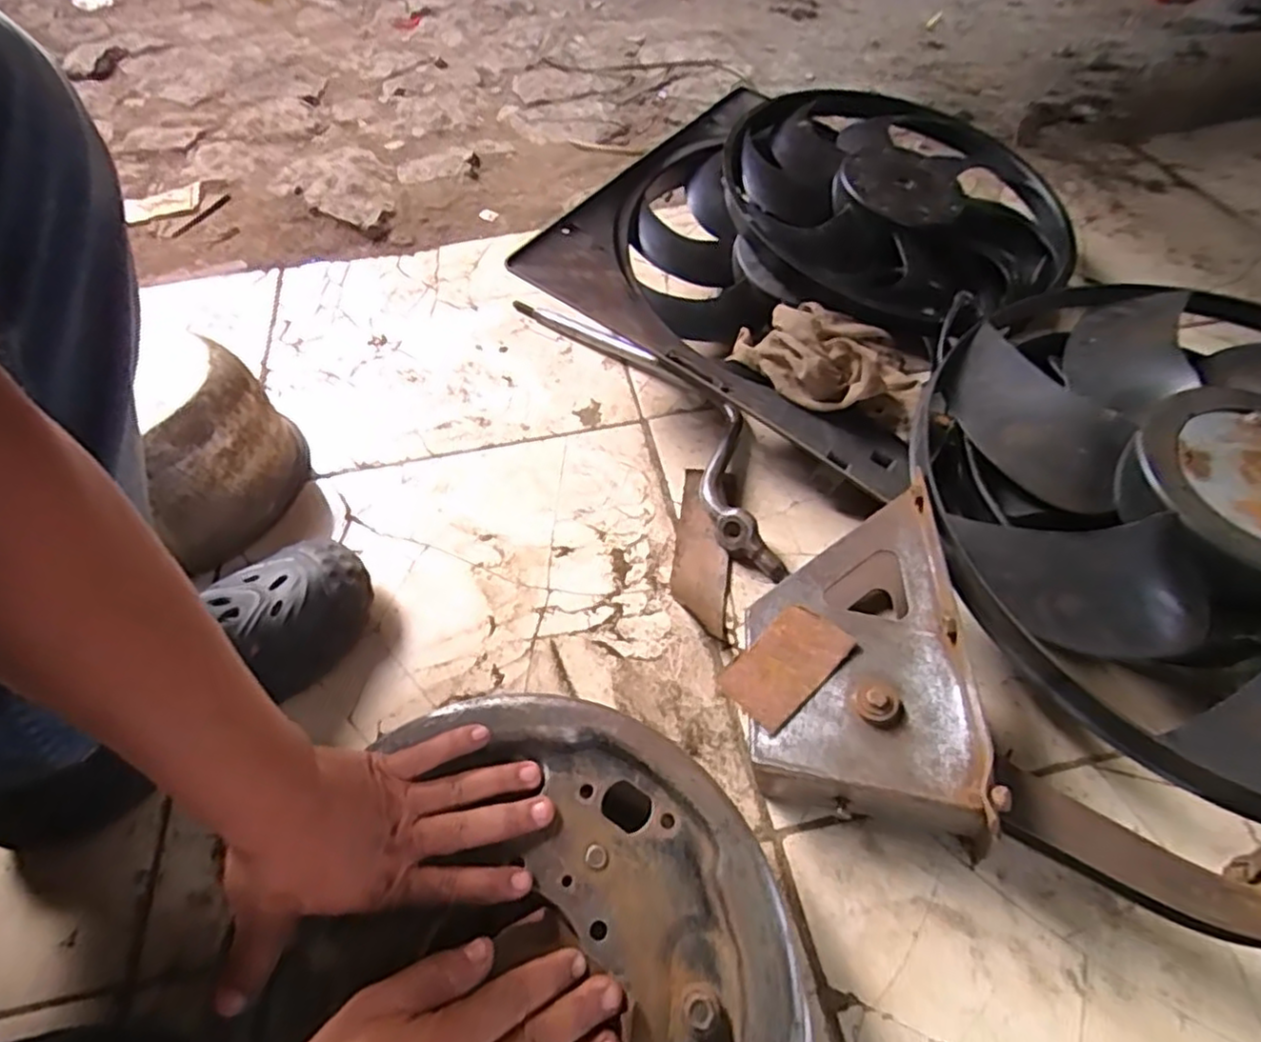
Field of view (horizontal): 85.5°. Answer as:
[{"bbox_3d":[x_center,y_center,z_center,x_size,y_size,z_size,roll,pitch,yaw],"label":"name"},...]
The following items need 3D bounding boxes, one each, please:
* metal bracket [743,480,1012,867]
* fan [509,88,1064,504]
[{"bbox_3d":[0.146,0.096,0.476,0.145,0.088,0.228,-1,52,4],"label":"metal bracket"},{"bbox_3d":[0.203,-0.303,0.723,0.424,0.105,0.513,28,58,23],"label":"fan"}]

